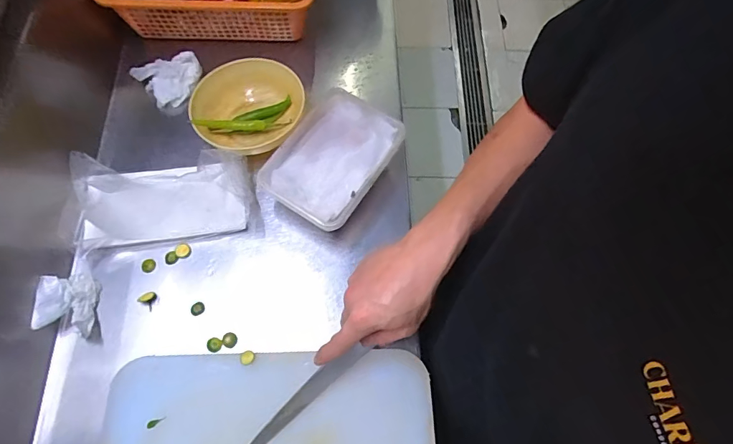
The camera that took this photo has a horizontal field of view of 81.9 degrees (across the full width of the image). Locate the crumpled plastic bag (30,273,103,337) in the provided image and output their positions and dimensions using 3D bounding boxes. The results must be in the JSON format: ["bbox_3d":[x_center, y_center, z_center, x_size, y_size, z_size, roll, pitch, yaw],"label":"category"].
[{"bbox_3d":[-0.338,0.094,0.476,0.047,0.042,0.069,-8,70,-5],"label":"crumpled plastic bag"}]

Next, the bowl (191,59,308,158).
[{"bbox_3d":[-0.159,-0.149,0.582,0.150,0.048,0.146,-16,71,-8],"label":"bowl"}]

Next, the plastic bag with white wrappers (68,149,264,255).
[{"bbox_3d":[-0.246,-0.038,0.513,0.206,0.103,0.102,-8,70,-5],"label":"plastic bag with white wrappers"}]

